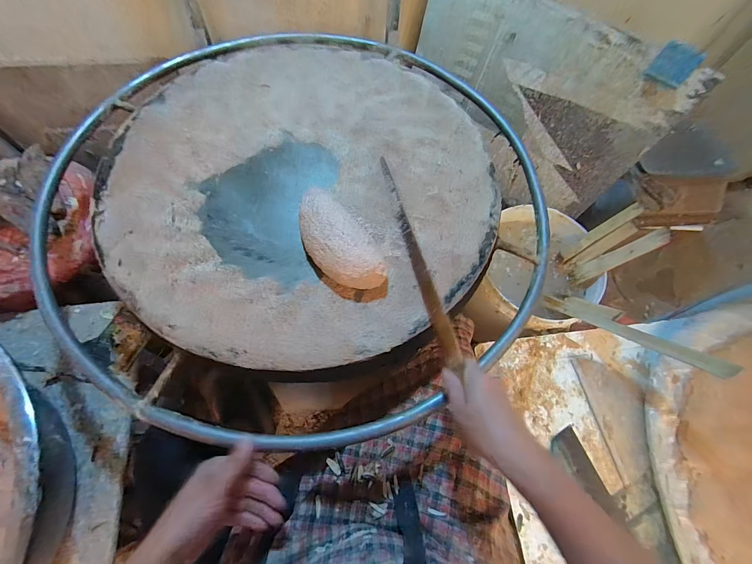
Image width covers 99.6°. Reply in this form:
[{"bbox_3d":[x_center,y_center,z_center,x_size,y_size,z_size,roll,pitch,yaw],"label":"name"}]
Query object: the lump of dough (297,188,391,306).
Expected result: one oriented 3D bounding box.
[{"bbox_3d":[-0.055,-0.059,0.449,0.090,0.047,0.183,-21,70,-12],"label":"lump of dough"}]

